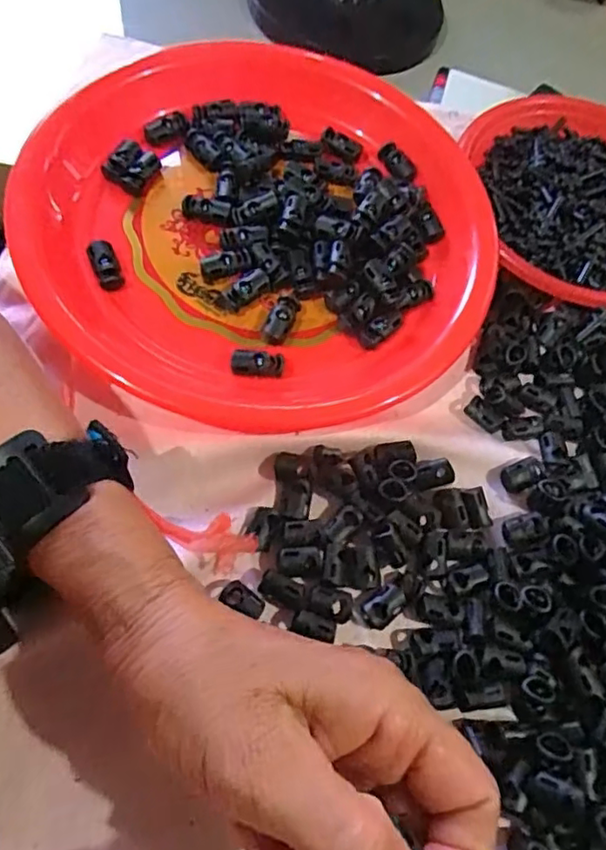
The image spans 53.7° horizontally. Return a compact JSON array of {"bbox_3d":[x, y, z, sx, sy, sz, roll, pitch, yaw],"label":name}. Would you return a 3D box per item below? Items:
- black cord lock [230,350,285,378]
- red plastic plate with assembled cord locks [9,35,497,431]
[{"bbox_3d":[-0.023,-0.032,0.310,0.027,0.006,0.015,6,65,-7],"label":"black cord lock"},{"bbox_3d":[-0.018,-0.119,0.336,0.246,0.032,0.244,4,66,-8],"label":"red plastic plate with assembled cord locks"}]

